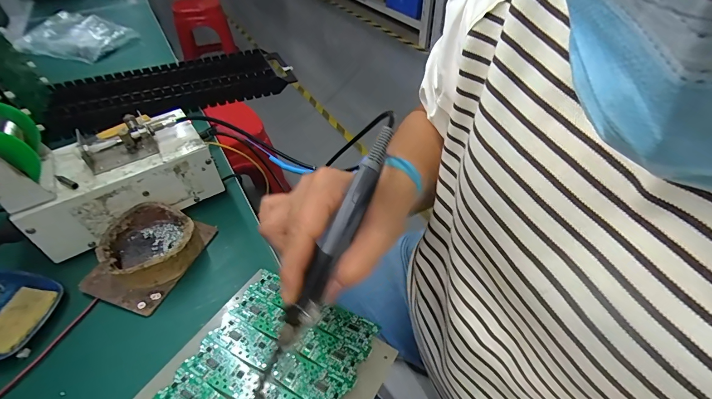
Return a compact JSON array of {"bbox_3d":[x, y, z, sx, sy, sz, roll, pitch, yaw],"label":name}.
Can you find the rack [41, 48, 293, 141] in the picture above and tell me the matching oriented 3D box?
[{"bbox_3d":[-0.300,-0.192,0.593,0.372,0.039,0.147,-18,46,-16],"label":"rack"}]

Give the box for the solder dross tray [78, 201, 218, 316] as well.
[{"bbox_3d":[-0.207,0.048,0.345,0.090,0.036,0.111,17,46,17],"label":"solder dross tray"}]

